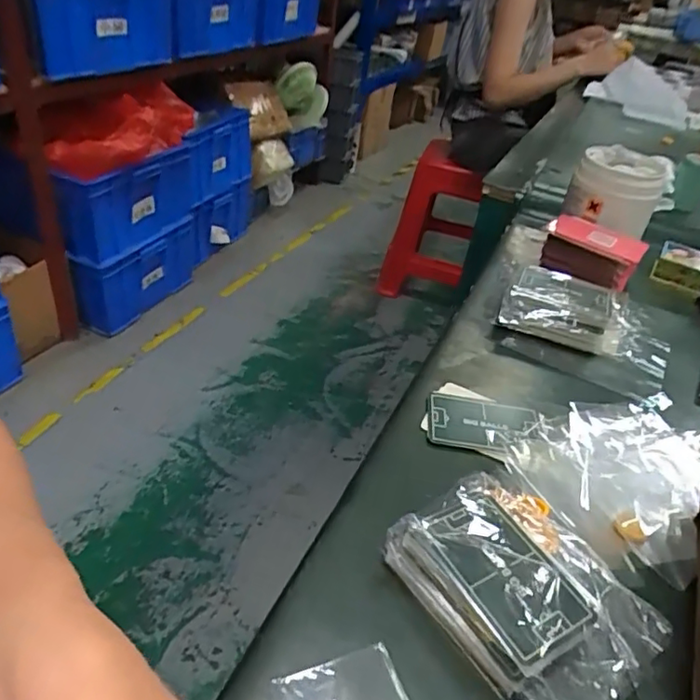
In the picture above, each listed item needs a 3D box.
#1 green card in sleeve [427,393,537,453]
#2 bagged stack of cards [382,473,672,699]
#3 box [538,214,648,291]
[{"bbox_3d":[0.095,0.051,0.423,0.076,0.006,0.050,11,36,4],"label":"green card in sleeve"},{"bbox_3d":[0.093,0.120,0.303,0.096,0.030,0.120,-20,45,-33],"label":"bagged stack of cards"},{"bbox_3d":[0.257,-0.109,0.621,0.100,0.036,0.076,27,40,22],"label":"box"}]

